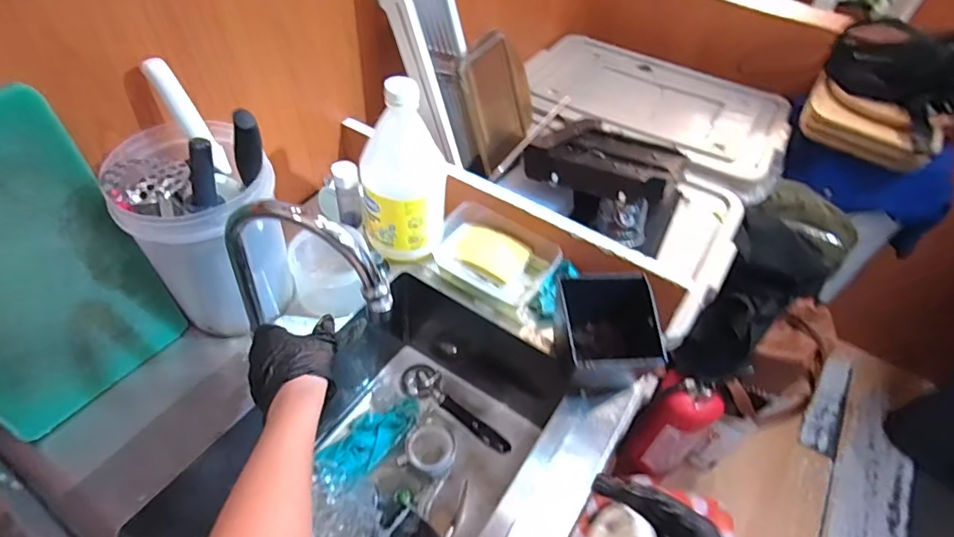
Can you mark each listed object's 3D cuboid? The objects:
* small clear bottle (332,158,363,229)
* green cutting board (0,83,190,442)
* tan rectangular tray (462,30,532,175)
[{"bbox_3d":[-0.181,-0.102,0.731,0.034,0.099,0.030,-6,49,-10],"label":"small clear bottle"},{"bbox_3d":[-0.443,0.011,0.513,0.012,0.330,0.196,24,48,26],"label":"green cutting board"},{"bbox_3d":[0.043,-0.323,0.986,0.019,0.220,0.183,13,43,36],"label":"tan rectangular tray"}]

